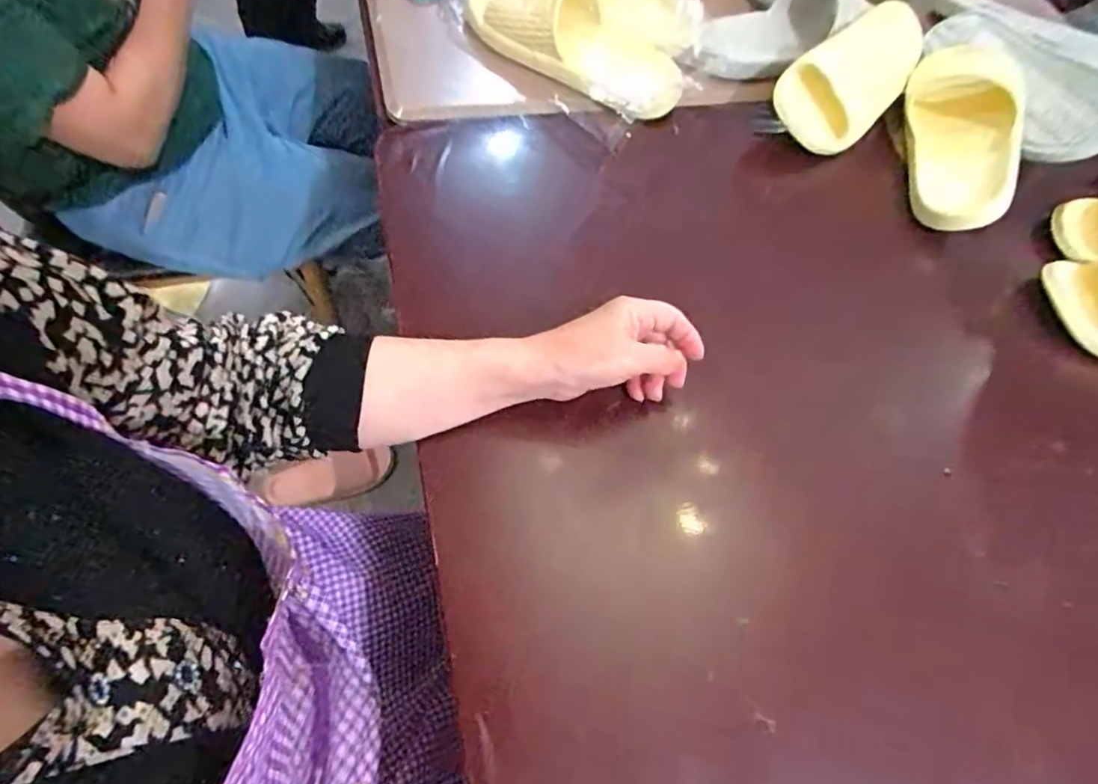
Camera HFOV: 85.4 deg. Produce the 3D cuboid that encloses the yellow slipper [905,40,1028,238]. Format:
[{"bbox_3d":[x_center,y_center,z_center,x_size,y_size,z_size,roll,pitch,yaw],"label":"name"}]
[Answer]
[{"bbox_3d":[0.439,-0.281,0.633,0.095,0.057,0.263,12,62,-1],"label":"yellow slipper"}]

